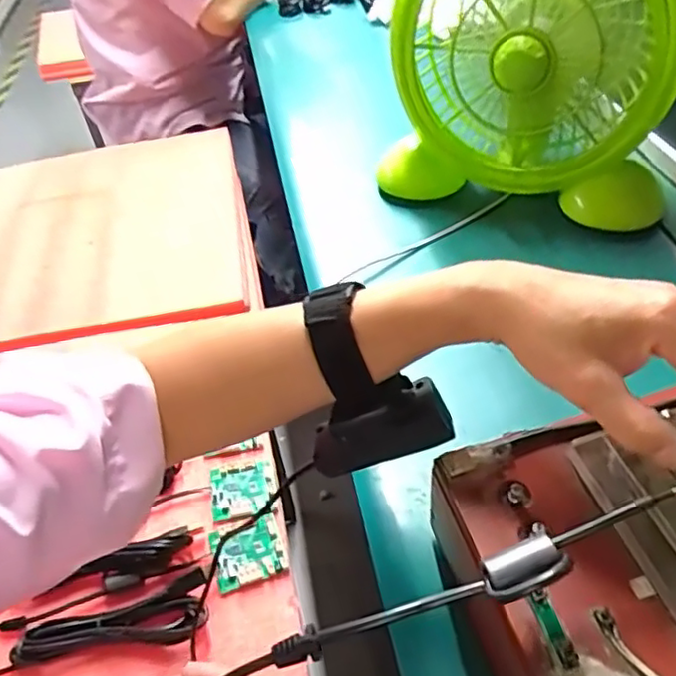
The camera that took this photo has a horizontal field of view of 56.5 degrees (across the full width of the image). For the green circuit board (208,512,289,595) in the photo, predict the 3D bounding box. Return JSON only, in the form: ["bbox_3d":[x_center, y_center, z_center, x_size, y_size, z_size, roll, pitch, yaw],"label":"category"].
[{"bbox_3d":[-0.077,0.185,0.543,0.059,0.014,0.050,-16,45,-9],"label":"green circuit board"}]

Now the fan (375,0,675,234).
[{"bbox_3d":[0.169,-0.263,0.536,0.227,0.251,0.150,12,48,18],"label":"fan"}]

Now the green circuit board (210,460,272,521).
[{"bbox_3d":[-0.090,0.144,0.595,0.055,0.010,0.054,-10,45,-3],"label":"green circuit board"}]

